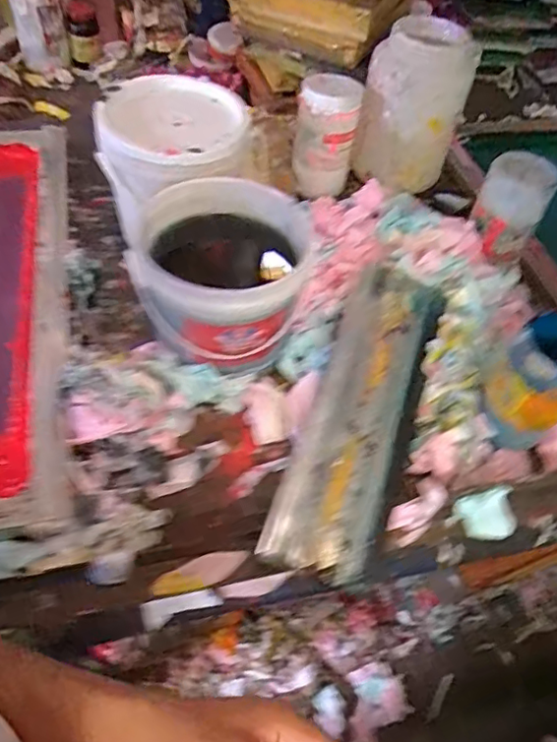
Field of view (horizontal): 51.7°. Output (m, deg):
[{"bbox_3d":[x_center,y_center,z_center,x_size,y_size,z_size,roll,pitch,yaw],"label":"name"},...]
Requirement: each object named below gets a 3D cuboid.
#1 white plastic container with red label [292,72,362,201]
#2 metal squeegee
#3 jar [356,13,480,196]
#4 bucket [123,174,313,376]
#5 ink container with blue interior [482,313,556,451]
[{"bbox_3d":[0.075,-0.383,0.959,0.107,0.166,0.111,10,53,0],"label":"white plastic container with red label"},{"bbox_3d":[0.099,0.037,0.671,0.121,0.059,0.410,19,54,8],"label":"metal squeegee"},{"bbox_3d":[0.225,-0.444,0.951,0.155,0.246,0.137,18,53,6],"label":"jar"},{"bbox_3d":[-0.073,-0.121,0.714,0.188,0.139,0.206,3,53,-4],"label":"bucket"},{"bbox_3d":[0.301,0.022,0.671,0.088,0.164,0.087,40,59,21],"label":"ink container with blue interior"}]

